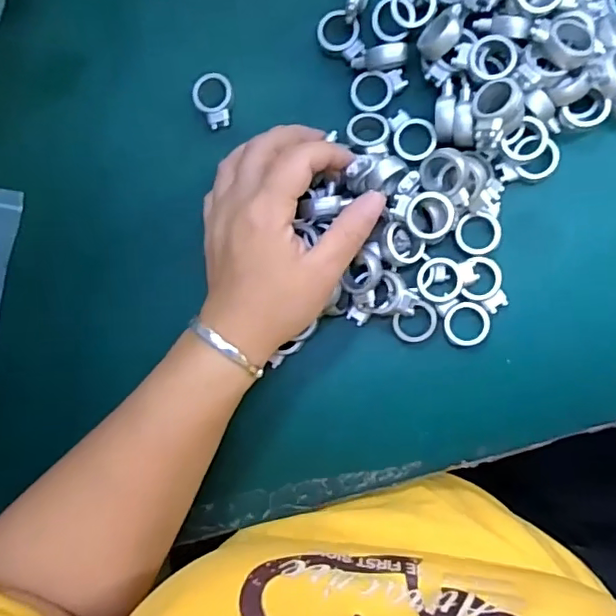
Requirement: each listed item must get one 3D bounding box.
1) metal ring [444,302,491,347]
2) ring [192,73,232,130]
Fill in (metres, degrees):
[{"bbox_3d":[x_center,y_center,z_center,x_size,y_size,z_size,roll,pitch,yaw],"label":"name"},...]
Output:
[{"bbox_3d":[0.094,0.010,0.332,0.026,0.004,0.026,0,89,9],"label":"metal ring"},{"bbox_3d":[-0.061,-0.135,0.363,0.025,0.006,0.035,-8,88,9],"label":"ring"}]

